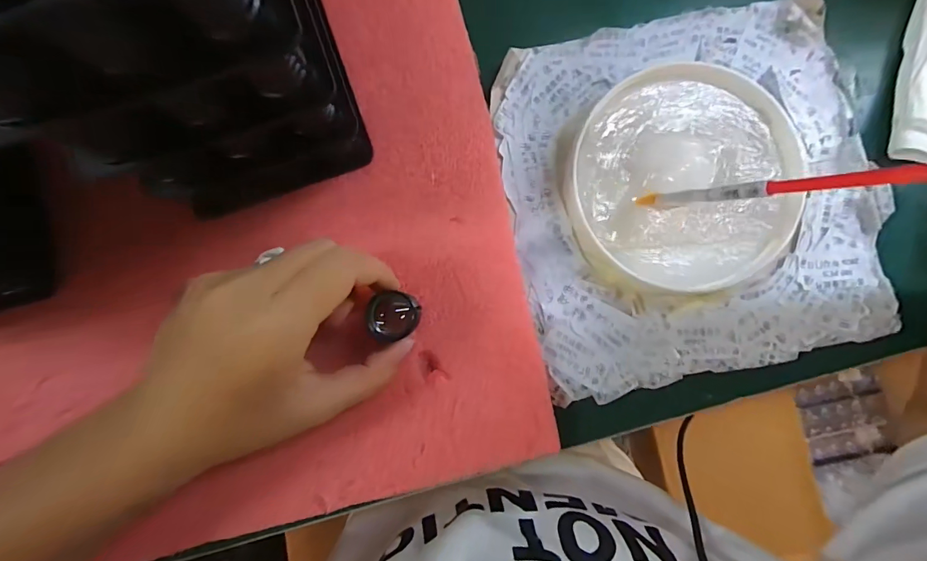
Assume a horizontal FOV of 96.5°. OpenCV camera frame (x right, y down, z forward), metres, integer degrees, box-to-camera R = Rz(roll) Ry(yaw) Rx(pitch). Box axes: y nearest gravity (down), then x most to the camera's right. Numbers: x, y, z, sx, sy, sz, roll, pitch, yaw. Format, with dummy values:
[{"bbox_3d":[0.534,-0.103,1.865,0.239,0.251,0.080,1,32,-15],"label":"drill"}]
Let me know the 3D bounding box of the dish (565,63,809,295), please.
[{"bbox_3d":[0.117,-0.053,0.220,0.117,0.023,0.116,0,87,0],"label":"dish"}]

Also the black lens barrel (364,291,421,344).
[{"bbox_3d":[-0.033,0.017,0.202,0.022,0.030,0.022,0,87,0],"label":"black lens barrel"}]

